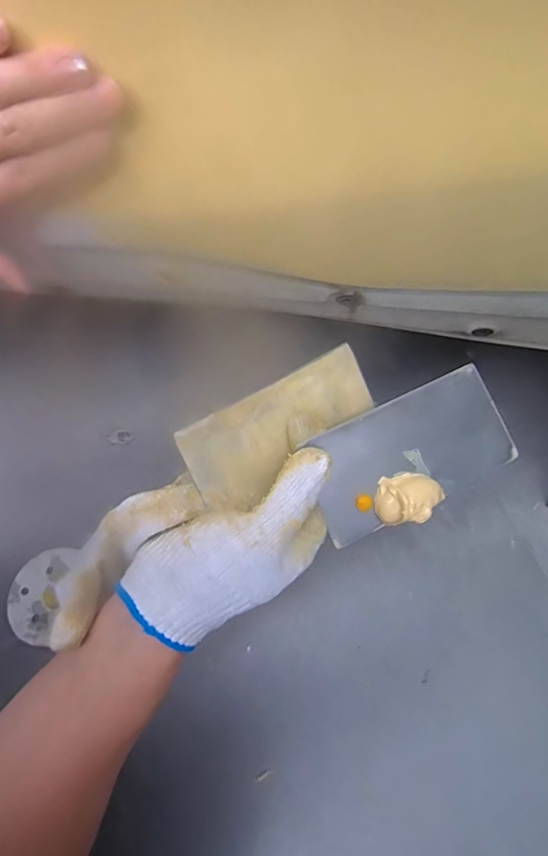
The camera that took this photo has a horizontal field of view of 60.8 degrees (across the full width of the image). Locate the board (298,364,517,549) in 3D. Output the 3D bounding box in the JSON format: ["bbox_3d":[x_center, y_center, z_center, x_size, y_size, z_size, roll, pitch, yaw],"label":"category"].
[{"bbox_3d":[0.089,0.016,0.299,0.134,0.006,0.074,-25,105,-10],"label":"board"}]

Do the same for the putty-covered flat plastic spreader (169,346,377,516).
[{"bbox_3d":[0.009,-0.002,0.295,0.134,0.059,0.004,-31,26,-23],"label":"putty-covered flat plastic spreader"}]

